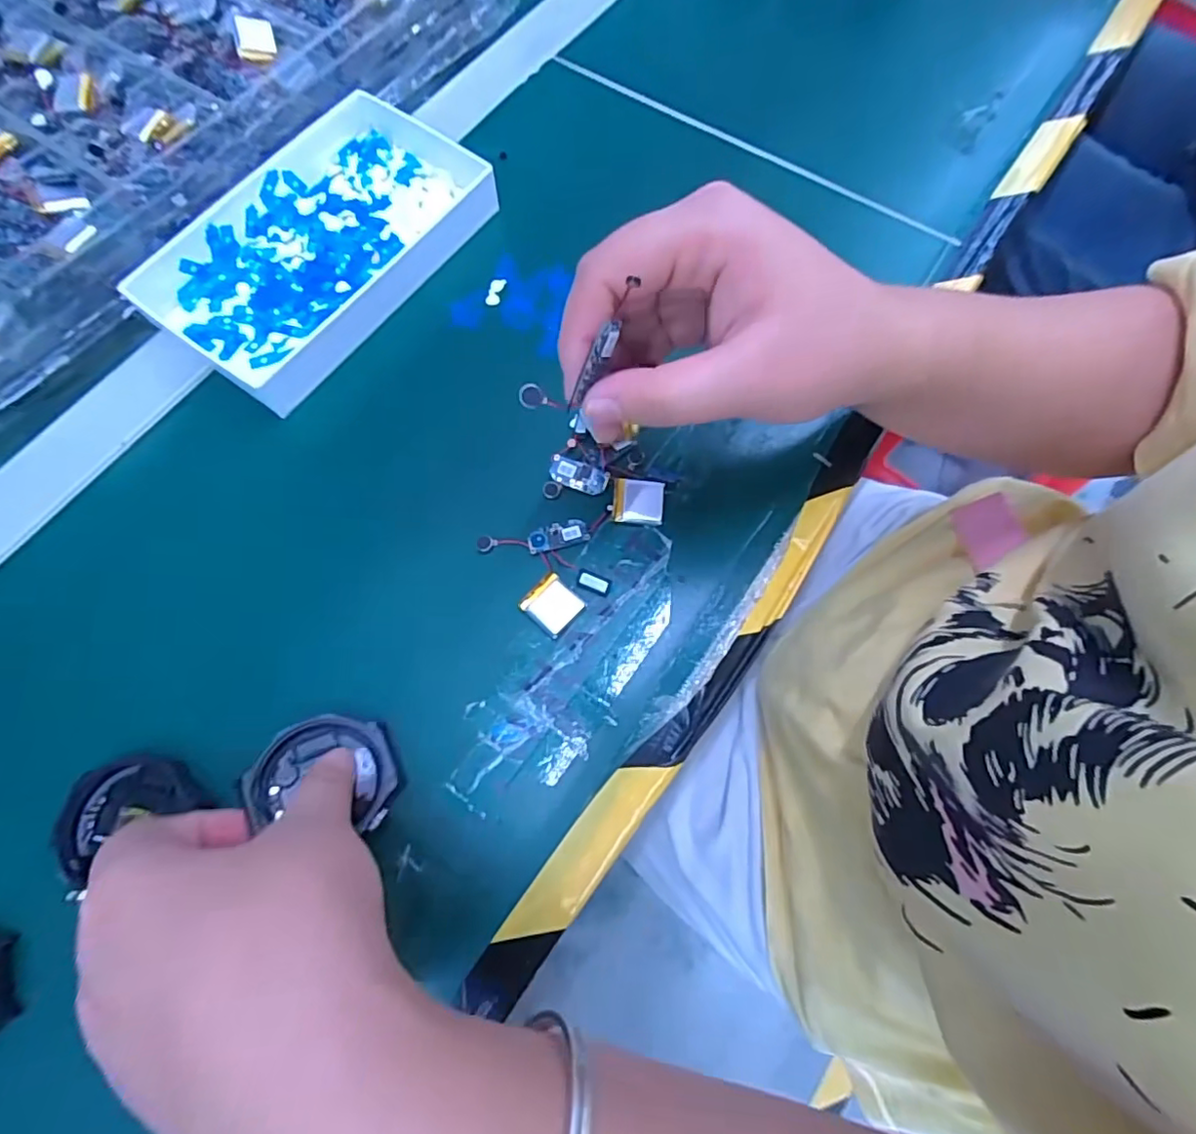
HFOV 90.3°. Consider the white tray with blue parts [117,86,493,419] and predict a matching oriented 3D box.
[{"bbox_3d":[-0.144,-0.173,0.317,0.107,0.028,0.175,35,74,14],"label":"white tray with blue parts"}]

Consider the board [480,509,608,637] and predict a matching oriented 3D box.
[{"bbox_3d":[-0.021,0.004,0.267,0.058,0.004,0.052,-12,69,-2],"label":"board"}]

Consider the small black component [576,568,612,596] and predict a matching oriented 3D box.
[{"bbox_3d":[-0.002,0.006,0.264,0.016,0.005,0.008,23,72,11],"label":"small black component"}]

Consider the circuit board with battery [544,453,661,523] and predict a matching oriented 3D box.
[{"bbox_3d":[0.004,-0.035,0.279,0.056,0.008,0.022,14,70,8],"label":"circuit board with battery"}]

